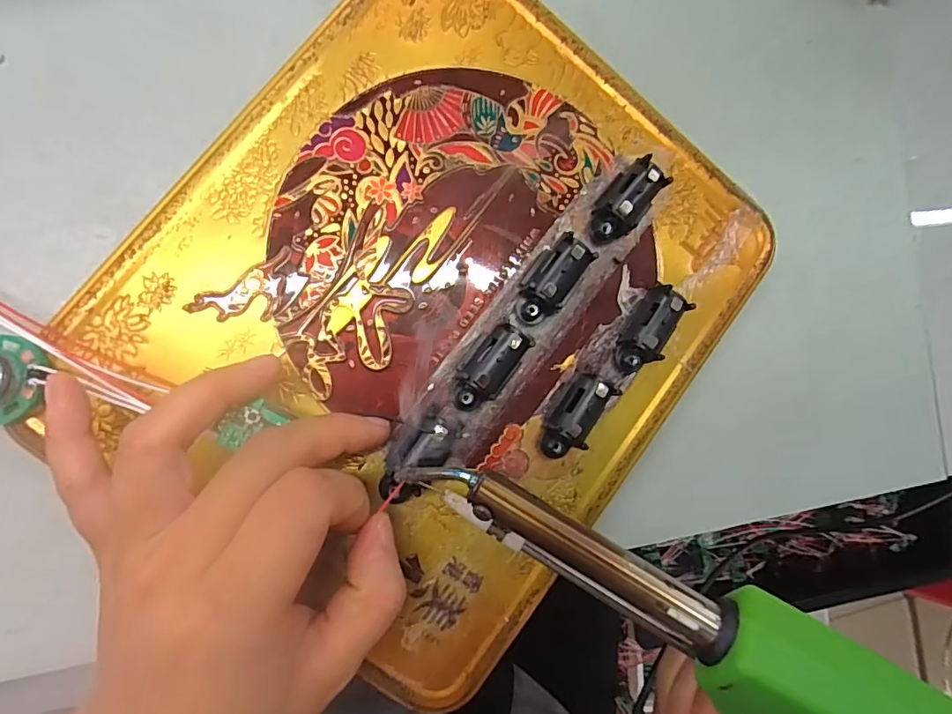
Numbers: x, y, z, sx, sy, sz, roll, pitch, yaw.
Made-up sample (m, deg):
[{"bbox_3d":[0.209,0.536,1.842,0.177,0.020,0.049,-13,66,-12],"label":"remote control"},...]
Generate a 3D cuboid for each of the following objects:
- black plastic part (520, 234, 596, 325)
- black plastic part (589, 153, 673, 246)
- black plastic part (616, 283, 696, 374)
[{"bbox_3d":[0.028,-0.028,0.193,0.017,0.015,0.033,31,85,-7],"label":"black plastic part"},{"bbox_3d":[0.057,-0.059,0.201,0.016,0.015,0.033,45,82,-6],"label":"black plastic part"},{"bbox_3d":[0.066,-0.010,0.200,0.015,0.015,0.035,34,83,-8],"label":"black plastic part"}]

